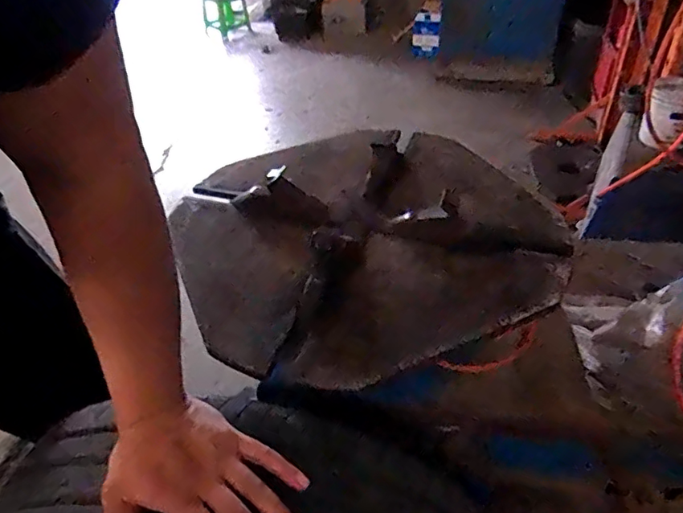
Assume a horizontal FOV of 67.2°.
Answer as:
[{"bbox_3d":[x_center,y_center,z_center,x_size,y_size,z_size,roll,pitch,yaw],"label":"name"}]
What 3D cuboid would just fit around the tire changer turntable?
[{"bbox_3d":[0.026,-0.054,0.794,0.539,0.083,0.543,-18,41,-18],"label":"tire changer turntable"}]

